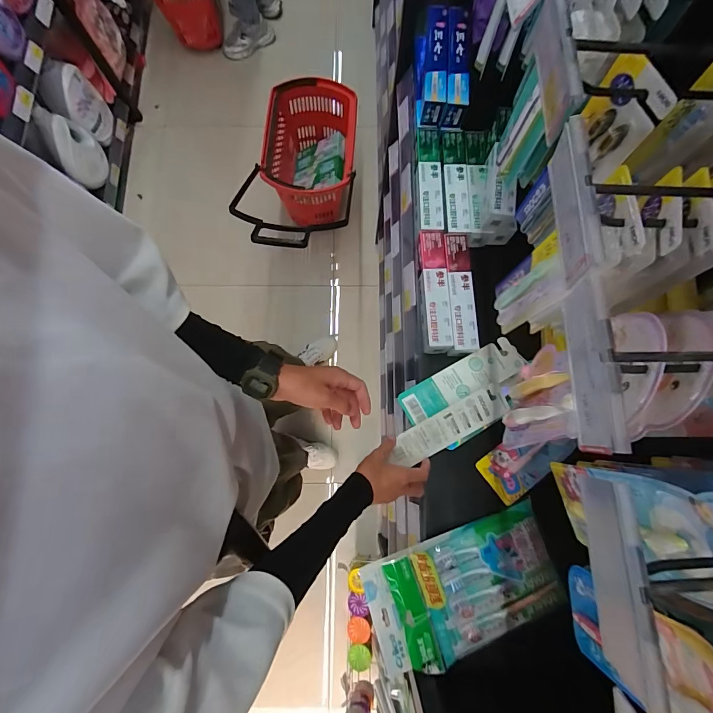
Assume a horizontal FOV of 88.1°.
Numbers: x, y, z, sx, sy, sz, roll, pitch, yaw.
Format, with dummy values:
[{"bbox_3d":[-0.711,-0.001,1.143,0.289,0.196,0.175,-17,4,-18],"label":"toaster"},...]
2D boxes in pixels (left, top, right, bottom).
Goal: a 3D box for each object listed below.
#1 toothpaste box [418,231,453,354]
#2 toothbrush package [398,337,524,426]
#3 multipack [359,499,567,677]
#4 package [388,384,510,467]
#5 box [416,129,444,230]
[{"bbox_3d":[0.145,-0.121,0.690,0.048,0.043,0.224,-1,78,-1],"label":"toothpaste box"},{"bbox_3d":[0.191,0.044,0.663,0.237,0.026,0.067,-28,80,-6],"label":"toothbrush package"},{"bbox_3d":[0.173,0.369,0.587,0.301,0.047,0.164,-17,79,-4],"label":"multipack"},{"bbox_3d":[0.160,0.121,0.637,0.208,0.019,0.064,-29,104,-1],"label":"package"},{"bbox_3d":[0.146,-0.345,0.728,0.045,0.031,0.218,0,78,-1],"label":"box"}]

